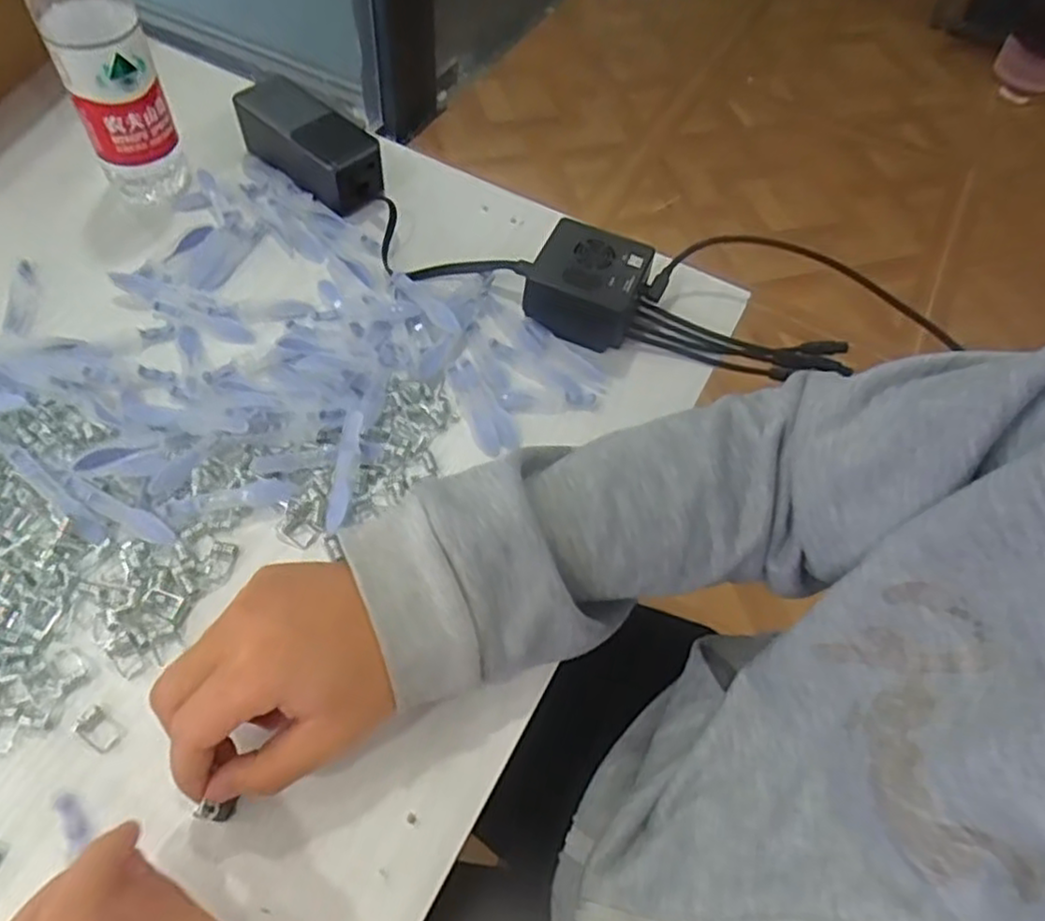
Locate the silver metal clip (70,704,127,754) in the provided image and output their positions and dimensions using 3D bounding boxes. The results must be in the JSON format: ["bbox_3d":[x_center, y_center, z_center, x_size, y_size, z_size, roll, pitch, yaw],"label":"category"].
[{"bbox_3d":[-0.222,0.140,0.367,0.025,0.009,0.015,30,61,13],"label":"silver metal clip"}]

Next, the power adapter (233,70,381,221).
[{"bbox_3d":[-0.178,-0.264,0.586,0.131,0.051,0.054,39,63,18],"label":"power adapter"}]

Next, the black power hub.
[{"bbox_3d":[0.049,-0.133,0.531,0.079,0.049,0.074,21,59,8],"label":"black power hub"}]

